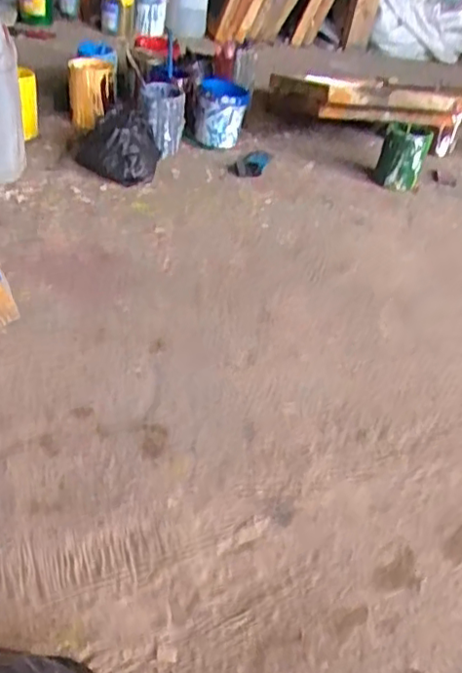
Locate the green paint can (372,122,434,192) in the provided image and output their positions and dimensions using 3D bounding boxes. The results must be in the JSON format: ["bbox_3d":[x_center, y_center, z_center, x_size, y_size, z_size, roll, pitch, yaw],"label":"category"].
[{"bbox_3d":[0.385,-0.403,1.403,0.102,0.131,0.091,25,42,20],"label":"green paint can"}]

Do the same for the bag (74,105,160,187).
[{"bbox_3d":[-0.241,-0.397,1.302,0.175,0.120,0.182,5,39,-3],"label":"bag"}]

